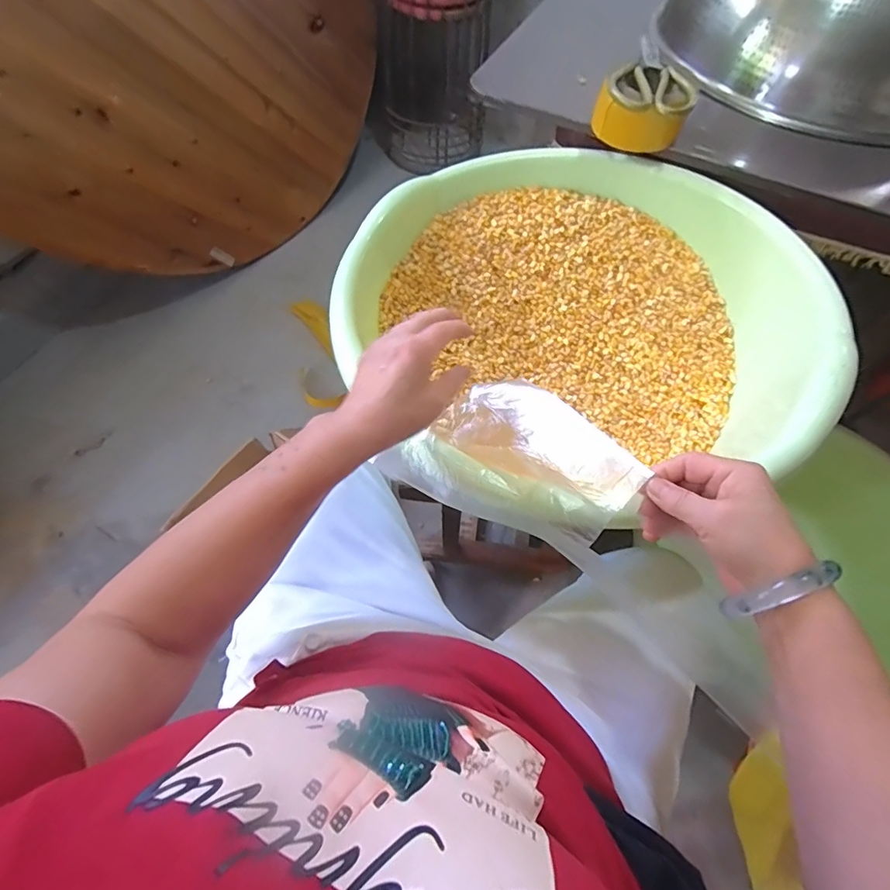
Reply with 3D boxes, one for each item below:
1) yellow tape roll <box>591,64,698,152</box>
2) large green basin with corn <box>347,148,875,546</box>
[{"bbox_3d":[0.264,-0.448,0.621,0.114,0.073,0.114,24,63,11],"label":"yellow tape roll"},{"bbox_3d":[0.157,-0.151,0.607,0.538,0.194,0.531,1,61,-1],"label":"large green basin with corn"}]

